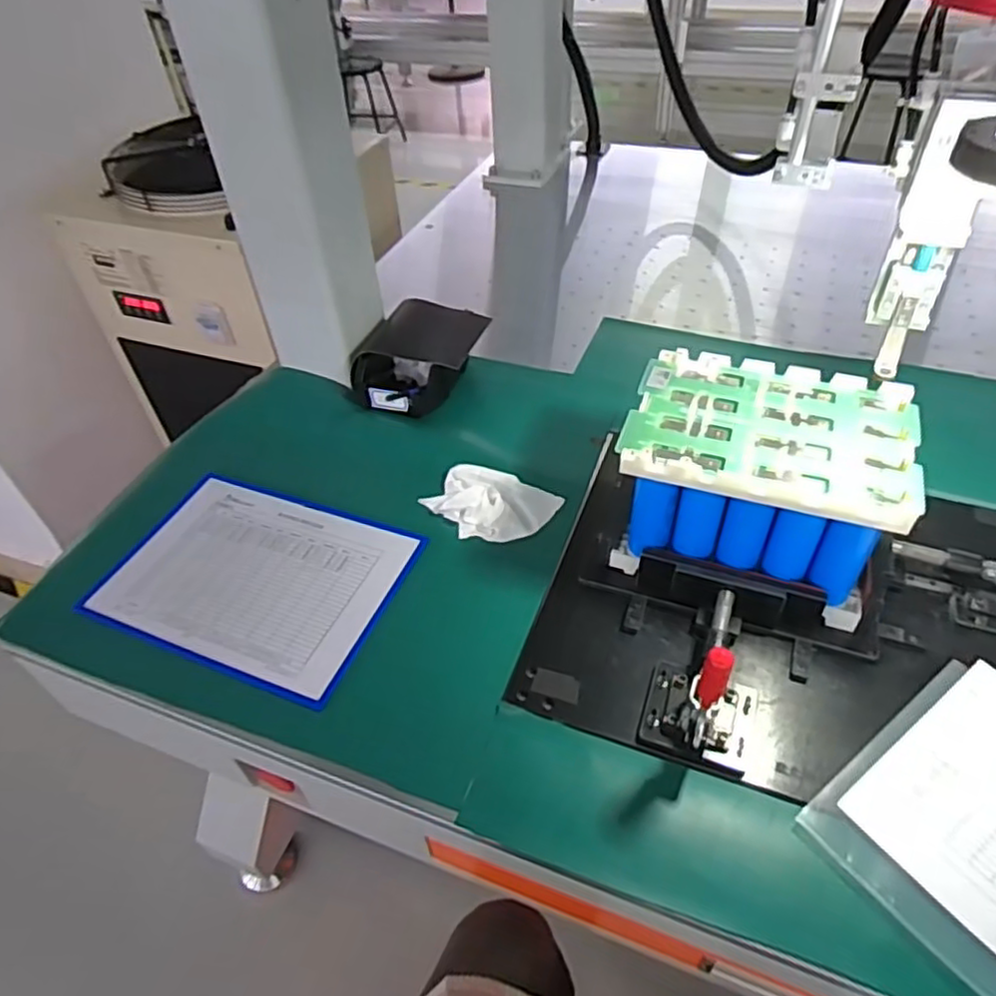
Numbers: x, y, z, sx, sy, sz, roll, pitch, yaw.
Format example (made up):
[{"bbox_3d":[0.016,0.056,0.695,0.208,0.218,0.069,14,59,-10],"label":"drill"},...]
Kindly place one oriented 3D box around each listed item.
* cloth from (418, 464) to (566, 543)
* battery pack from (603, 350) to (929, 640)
[{"bbox_3d":[-0.008,0.002,0.793,0.137,0.025,0.100,24,51,25],"label":"cloth"},{"bbox_3d":[0.251,-0.012,0.683,0.237,0.165,0.183,14,48,17],"label":"battery pack"}]

